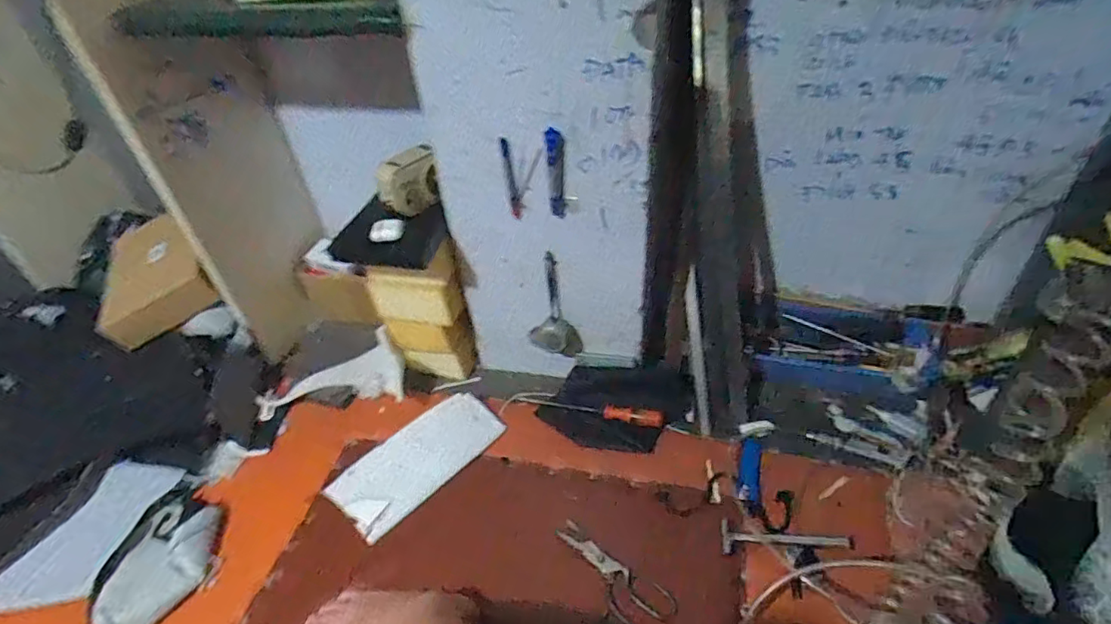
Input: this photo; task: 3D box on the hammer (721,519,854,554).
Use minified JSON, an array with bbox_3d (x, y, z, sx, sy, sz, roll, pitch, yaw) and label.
[{"bbox_3d":[0.337,0.338,0.816,0.181,0.014,0.048,4,41,10],"label":"hammer"}]

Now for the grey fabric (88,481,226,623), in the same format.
[{"bbox_3d":[-0.605,0.374,0.851,0.167,0.040,0.212,14,44,21],"label":"grey fabric"}]

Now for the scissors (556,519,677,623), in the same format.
[{"bbox_3d":[0.074,0.374,0.791,0.194,0.012,0.074,26,49,31],"label":"scissors"}]

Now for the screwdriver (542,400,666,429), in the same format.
[{"bbox_3d":[0.084,0.180,1.001,0.217,0.020,0.028,4,41,10],"label":"screwdriver"}]

